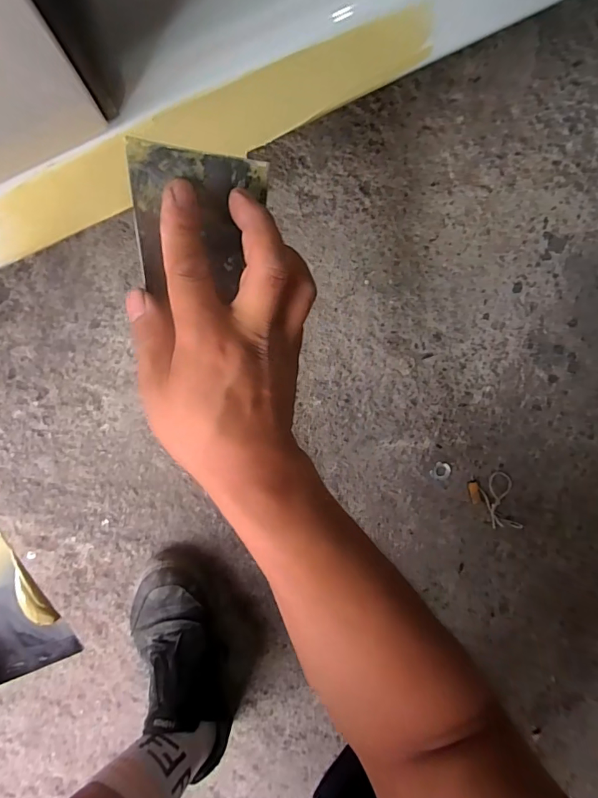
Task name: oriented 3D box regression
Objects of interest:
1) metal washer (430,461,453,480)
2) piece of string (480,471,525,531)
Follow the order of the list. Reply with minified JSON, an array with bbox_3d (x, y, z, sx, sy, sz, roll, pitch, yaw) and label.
[{"bbox_3d":[0.174,0.089,0.518,0.024,0.004,0.023,0,97,-3],"label":"metal washer"},{"bbox_3d":[0.250,0.130,0.524,0.040,0.010,0.079,-18,98,-1],"label":"piece of string"}]

